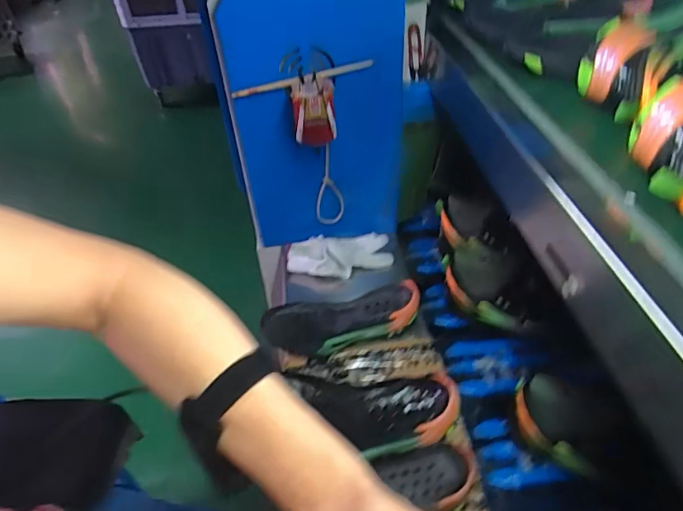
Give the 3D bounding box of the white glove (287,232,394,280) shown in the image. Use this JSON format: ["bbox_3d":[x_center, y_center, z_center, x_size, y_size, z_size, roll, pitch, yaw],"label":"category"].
[{"bbox_3d":[-0.003,-0.006,0.920,0.198,0.036,0.103,-1,41,2],"label":"white glove"}]

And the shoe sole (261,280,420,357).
[{"bbox_3d":[0.000,0.109,0.785,0.257,0.046,0.109,-6,41,-4],"label":"shoe sole"}]

